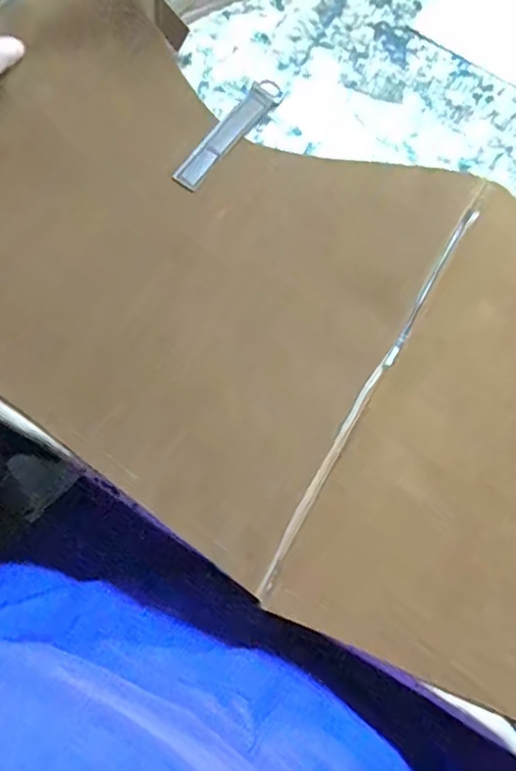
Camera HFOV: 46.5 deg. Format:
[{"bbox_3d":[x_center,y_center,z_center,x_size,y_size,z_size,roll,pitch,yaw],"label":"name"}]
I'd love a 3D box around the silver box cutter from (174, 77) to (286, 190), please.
[{"bbox_3d":[-0.020,-0.181,0.430,0.022,0.004,0.108,35,75,9],"label":"silver box cutter"}]

